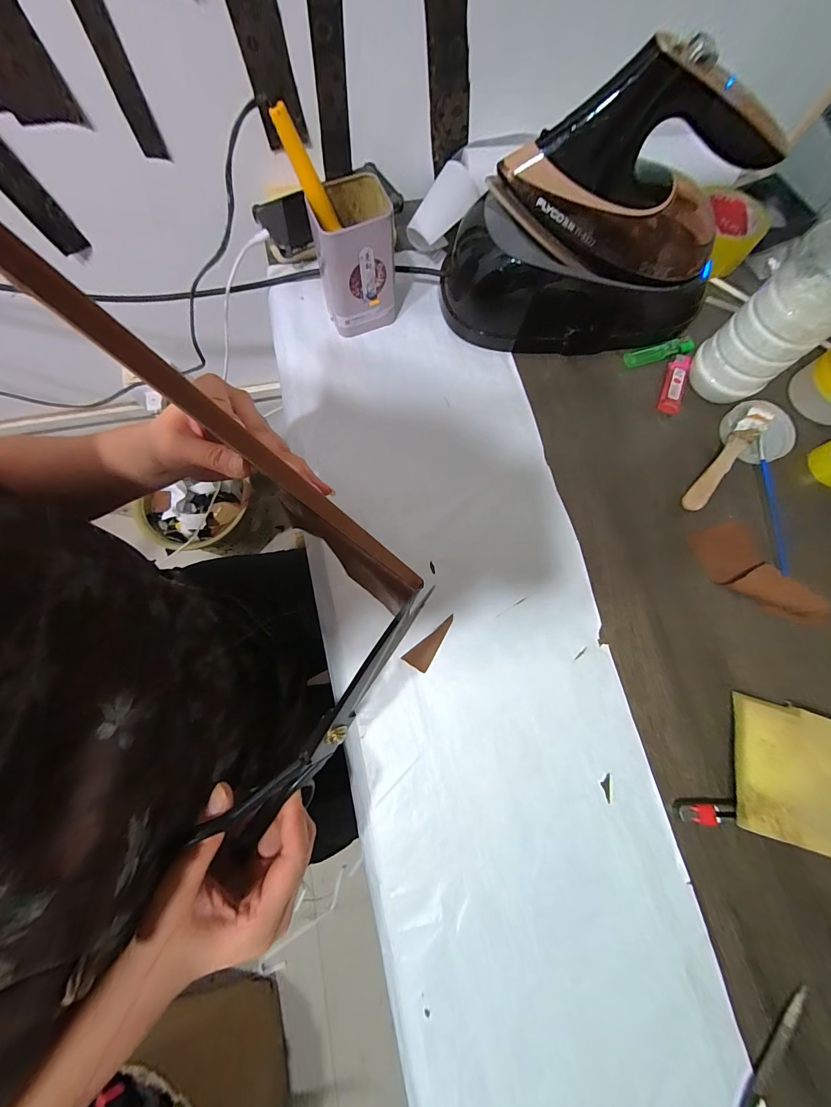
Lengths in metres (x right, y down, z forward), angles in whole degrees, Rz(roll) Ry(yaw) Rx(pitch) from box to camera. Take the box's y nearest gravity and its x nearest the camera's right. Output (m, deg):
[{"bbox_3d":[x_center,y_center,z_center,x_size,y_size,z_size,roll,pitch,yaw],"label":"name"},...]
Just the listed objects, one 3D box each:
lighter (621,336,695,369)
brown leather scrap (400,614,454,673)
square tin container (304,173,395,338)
[{"bbox_3d":[0.287,-0.236,0.439,0.081,0.015,0.019,-13,76,-5],"label":"lighter"},{"bbox_3d":[0.018,0.087,0.350,0.059,0.004,0.022,-38,79,-11],"label":"brown leather scrap"},{"bbox_3d":[-0.063,-0.304,0.393,0.074,0.119,0.066,-13,76,-5],"label":"square tin container"}]

